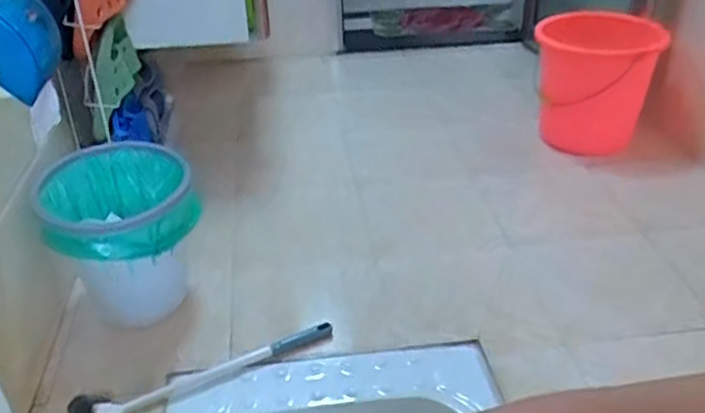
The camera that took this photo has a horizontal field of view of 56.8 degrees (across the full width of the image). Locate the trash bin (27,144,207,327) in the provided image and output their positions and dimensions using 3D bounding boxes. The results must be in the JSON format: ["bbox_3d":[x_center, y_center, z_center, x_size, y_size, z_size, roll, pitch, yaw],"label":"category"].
[{"bbox_3d":[-0.401,0.047,1.161,0.249,0.228,0.249,-7,34,-9],"label":"trash bin"}]

